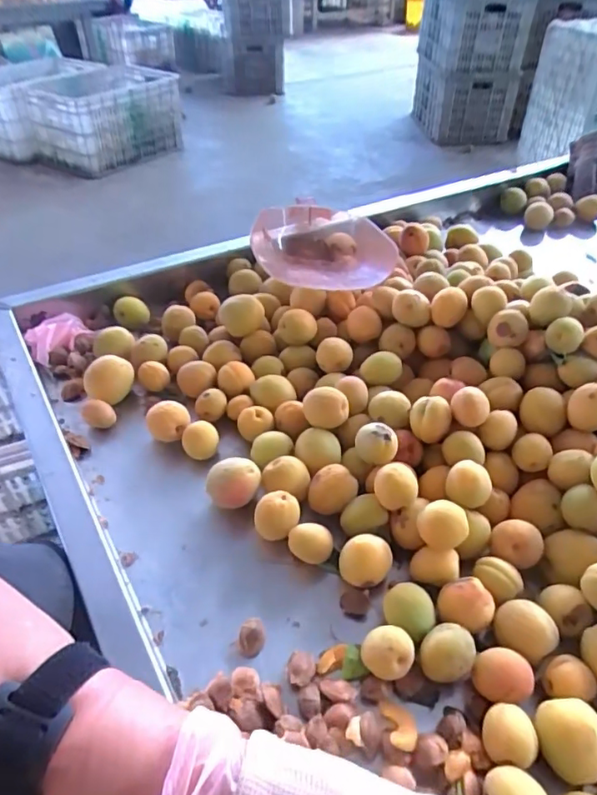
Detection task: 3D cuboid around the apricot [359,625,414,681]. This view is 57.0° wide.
[{"bbox_3d":[0.058,0.168,0.360,0.032,0.033,0.029,14,44,15],"label":"apricot"}]

